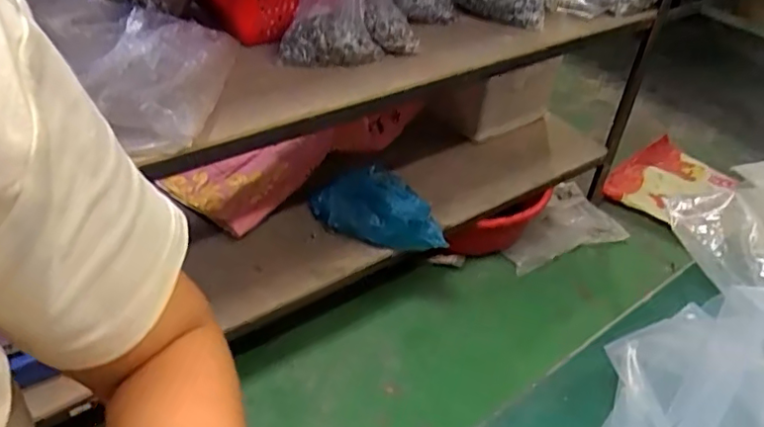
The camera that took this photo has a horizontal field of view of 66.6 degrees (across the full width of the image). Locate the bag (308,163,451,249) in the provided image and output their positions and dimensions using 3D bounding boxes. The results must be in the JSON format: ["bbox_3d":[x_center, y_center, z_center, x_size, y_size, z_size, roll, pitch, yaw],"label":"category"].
[{"bbox_3d":[-0.002,-0.015,1.240,0.302,0.096,0.139,23,43,21],"label":"bag"}]

